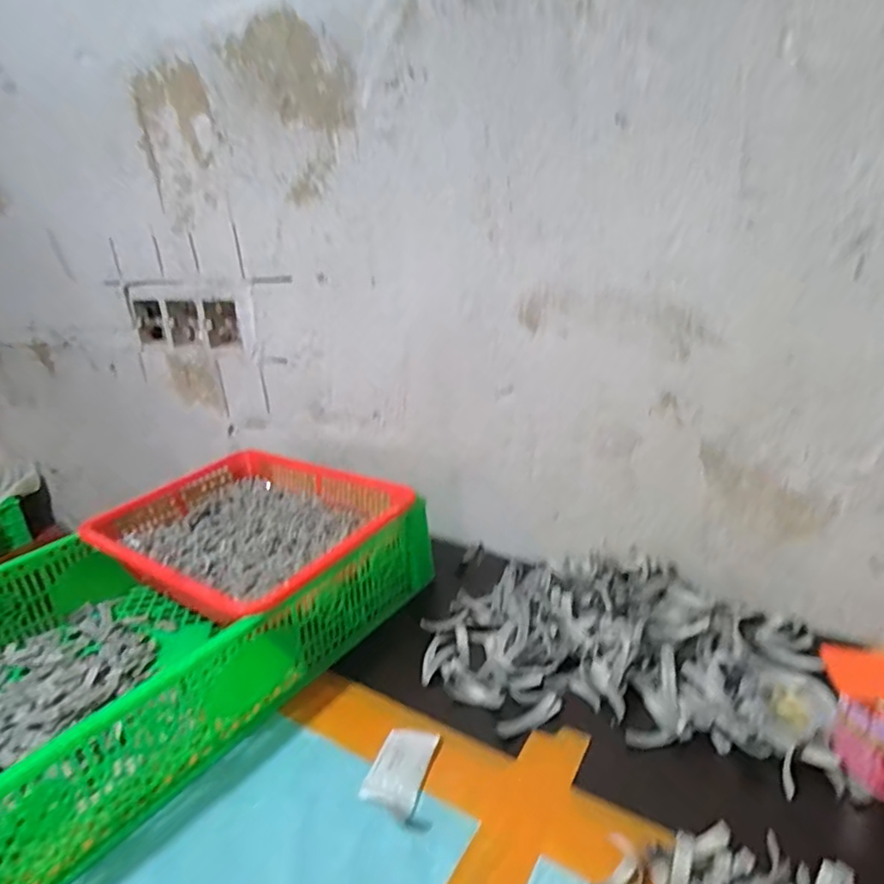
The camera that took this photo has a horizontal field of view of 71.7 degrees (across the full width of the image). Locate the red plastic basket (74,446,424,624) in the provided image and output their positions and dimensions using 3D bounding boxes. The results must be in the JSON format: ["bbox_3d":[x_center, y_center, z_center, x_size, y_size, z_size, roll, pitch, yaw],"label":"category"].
[{"bbox_3d":[-0.199,0.099,0.649,0.298,0.071,0.238,10,25,35],"label":"red plastic basket"}]

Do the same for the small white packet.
[{"bbox_3d":[-0.029,0.238,0.447,0.038,0.011,0.071,3,21,20],"label":"small white packet"}]

